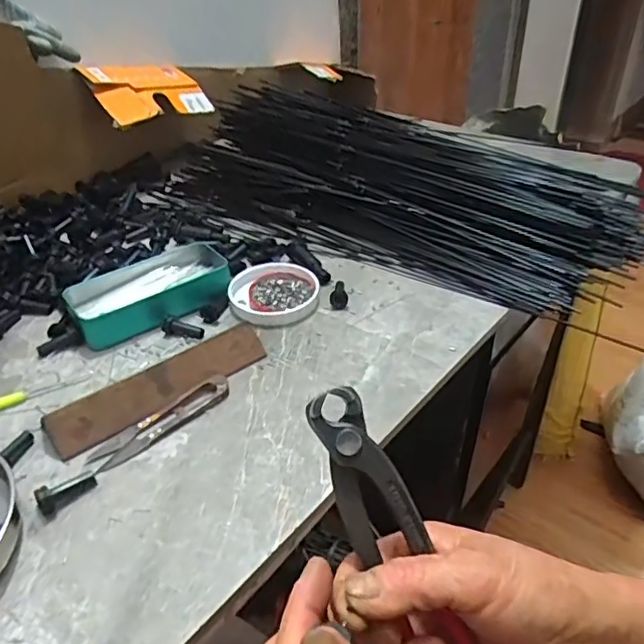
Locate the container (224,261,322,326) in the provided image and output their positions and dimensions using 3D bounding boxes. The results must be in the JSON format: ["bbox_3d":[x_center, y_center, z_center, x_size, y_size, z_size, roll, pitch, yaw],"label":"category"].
[{"bbox_3d":[-0.048,-0.031,0.568,0.086,0.015,0.086,-2,37,1],"label":"container"}]

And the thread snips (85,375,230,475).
[{"bbox_3d":[-0.122,0.076,0.439,0.116,0.004,0.023,-33,48,-29],"label":"thread snips"}]

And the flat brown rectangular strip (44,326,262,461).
[{"bbox_3d":[-0.128,0.049,0.457,0.177,0.026,0.026,-26,43,-28],"label":"flat brown rectangular strip"}]

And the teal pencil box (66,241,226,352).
[{"bbox_3d":[-0.165,-0.032,0.557,0.150,0.033,0.087,-23,41,-25],"label":"teal pencil box"}]

